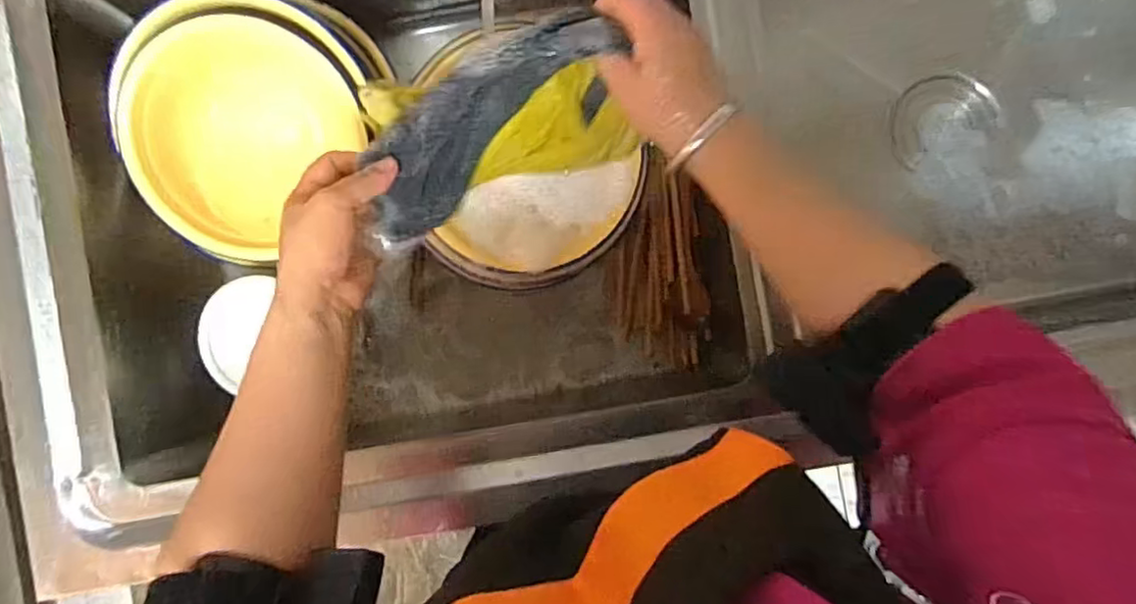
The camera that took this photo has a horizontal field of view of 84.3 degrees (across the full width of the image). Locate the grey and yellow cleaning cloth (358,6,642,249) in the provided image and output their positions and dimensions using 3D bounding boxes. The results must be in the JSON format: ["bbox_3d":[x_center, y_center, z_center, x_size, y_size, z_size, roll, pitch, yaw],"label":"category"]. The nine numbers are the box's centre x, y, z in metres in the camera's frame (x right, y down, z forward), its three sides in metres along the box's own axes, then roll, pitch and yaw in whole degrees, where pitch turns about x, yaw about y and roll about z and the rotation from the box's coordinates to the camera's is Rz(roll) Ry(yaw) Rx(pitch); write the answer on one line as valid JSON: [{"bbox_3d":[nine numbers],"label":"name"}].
[{"bbox_3d":[-0.050,-0.119,0.424,0.179,0.079,0.106,-17,89,2],"label":"grey and yellow cleaning cloth"}]

